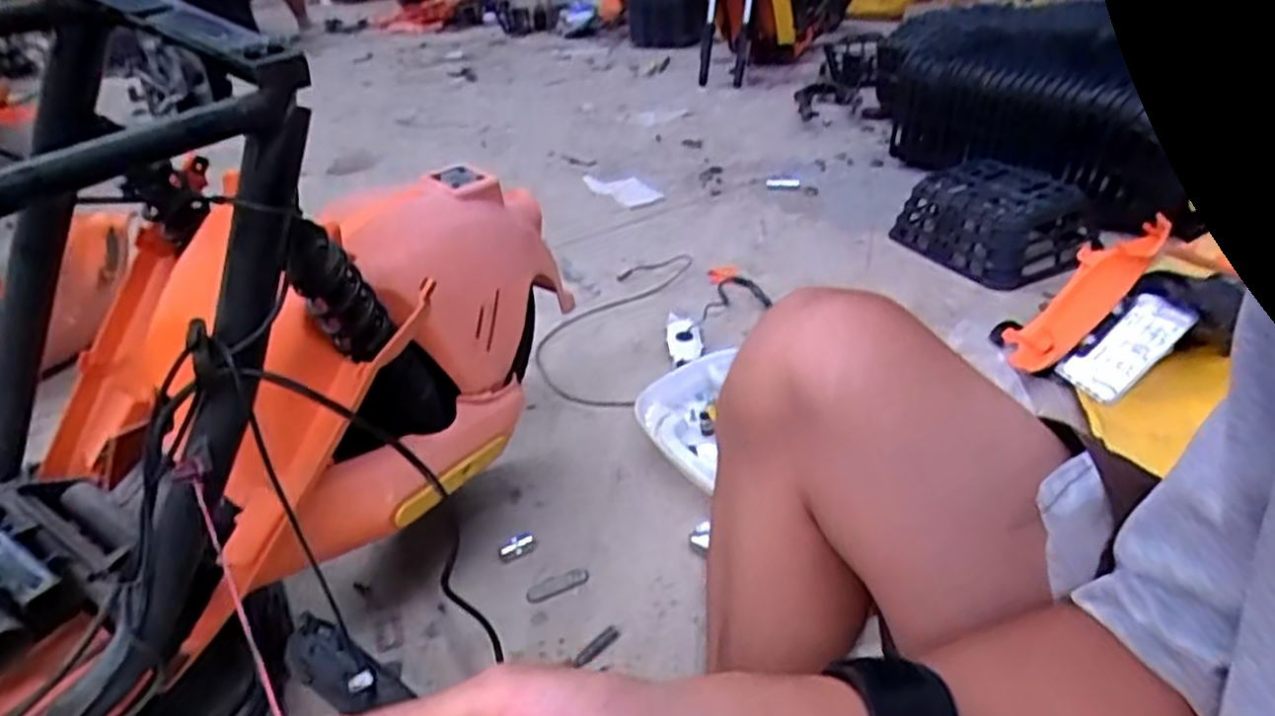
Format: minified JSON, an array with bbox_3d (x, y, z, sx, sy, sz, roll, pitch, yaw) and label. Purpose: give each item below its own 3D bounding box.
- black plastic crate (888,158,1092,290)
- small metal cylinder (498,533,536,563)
[{"bbox_3d":[0.639,-0.254,1.396,0.208,0.128,0.317,-13,32,-13],"label":"black plastic crate"},{"bbox_3d":[-0.137,0.215,0.864,0.042,0.019,0.023,-18,34,-20],"label":"small metal cylinder"}]

